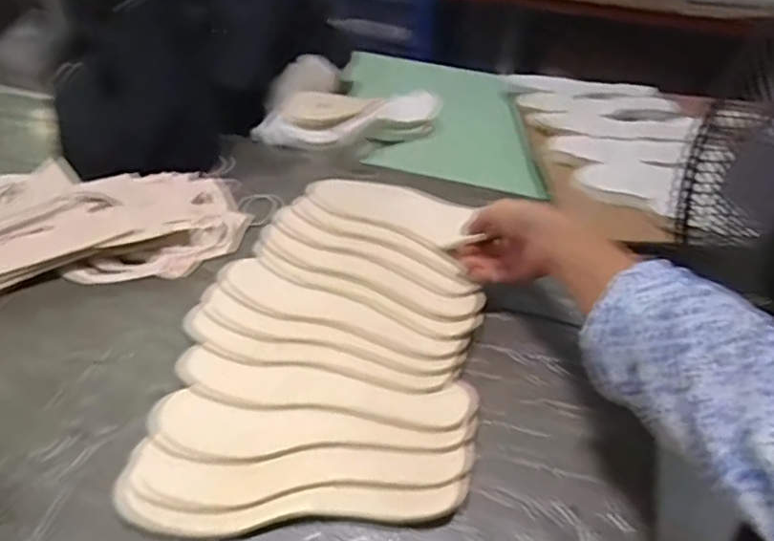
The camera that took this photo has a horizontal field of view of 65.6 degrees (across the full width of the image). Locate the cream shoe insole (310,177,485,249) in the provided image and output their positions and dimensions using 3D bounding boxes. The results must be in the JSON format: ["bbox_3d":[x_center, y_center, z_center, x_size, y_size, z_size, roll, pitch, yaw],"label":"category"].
[{"bbox_3d":[0.015,-0.072,0.672,0.233,0.020,0.082,23,45,38],"label":"cream shoe insole"}]

